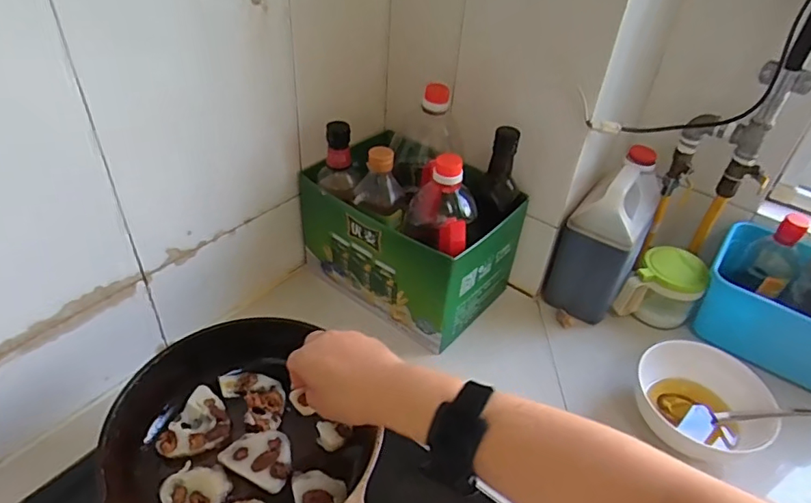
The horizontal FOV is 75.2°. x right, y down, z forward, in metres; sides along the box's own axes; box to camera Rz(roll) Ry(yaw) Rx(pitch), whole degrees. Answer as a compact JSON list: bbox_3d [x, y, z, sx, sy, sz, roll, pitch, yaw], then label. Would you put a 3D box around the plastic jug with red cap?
[{"bbox_3d":[0.294,-0.021,0.762,0.097,0.222,0.171,30,45,26],"label":"plastic jug with red cap"}]

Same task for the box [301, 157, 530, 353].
[{"bbox_3d":[0.007,-0.020,0.765,0.257,0.165,0.186,31,46,27],"label":"box"}]

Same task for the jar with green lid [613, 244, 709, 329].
[{"bbox_3d":[0.377,0.053,0.765,0.090,0.099,0.093,4,40,-3],"label":"jar with green lid"}]

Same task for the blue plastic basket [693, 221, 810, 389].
[{"bbox_3d":[0.517,0.090,0.712,0.148,0.127,0.249,-21,47,-29],"label":"blue plastic basket"}]

